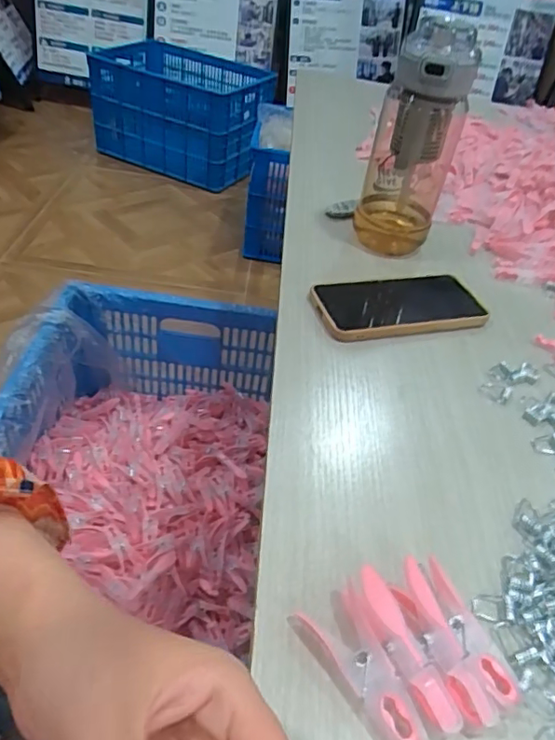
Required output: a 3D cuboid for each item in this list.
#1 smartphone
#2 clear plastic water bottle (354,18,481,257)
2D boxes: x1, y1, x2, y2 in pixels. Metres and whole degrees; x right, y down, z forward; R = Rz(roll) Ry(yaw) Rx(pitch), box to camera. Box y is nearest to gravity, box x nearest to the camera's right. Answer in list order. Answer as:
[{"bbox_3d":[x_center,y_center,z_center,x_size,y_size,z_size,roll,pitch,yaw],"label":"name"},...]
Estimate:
[{"bbox_3d":[0.112,-0.060,0.513,0.156,0.011,0.078,-7,44,-17],"label":"smartphone"},{"bbox_3d":[0.132,-0.217,0.543,0.079,0.199,0.073,18,43,10],"label":"clear plastic water bottle"}]

